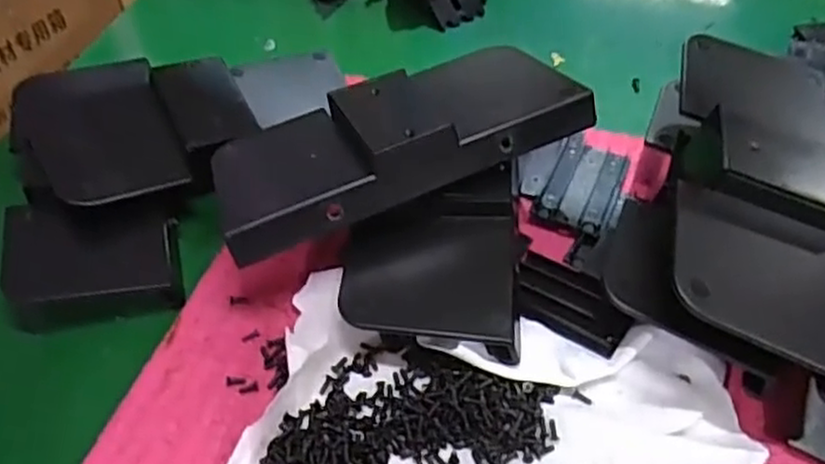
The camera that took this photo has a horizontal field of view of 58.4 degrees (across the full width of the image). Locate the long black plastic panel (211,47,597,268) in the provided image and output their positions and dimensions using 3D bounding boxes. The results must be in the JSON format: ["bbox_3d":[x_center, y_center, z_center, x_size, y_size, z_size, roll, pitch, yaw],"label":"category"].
[{"bbox_3d":[-0.008,-0.044,0.321,0.160,0.026,0.065,-20,54,-14],"label":"long black plastic panel"}]

